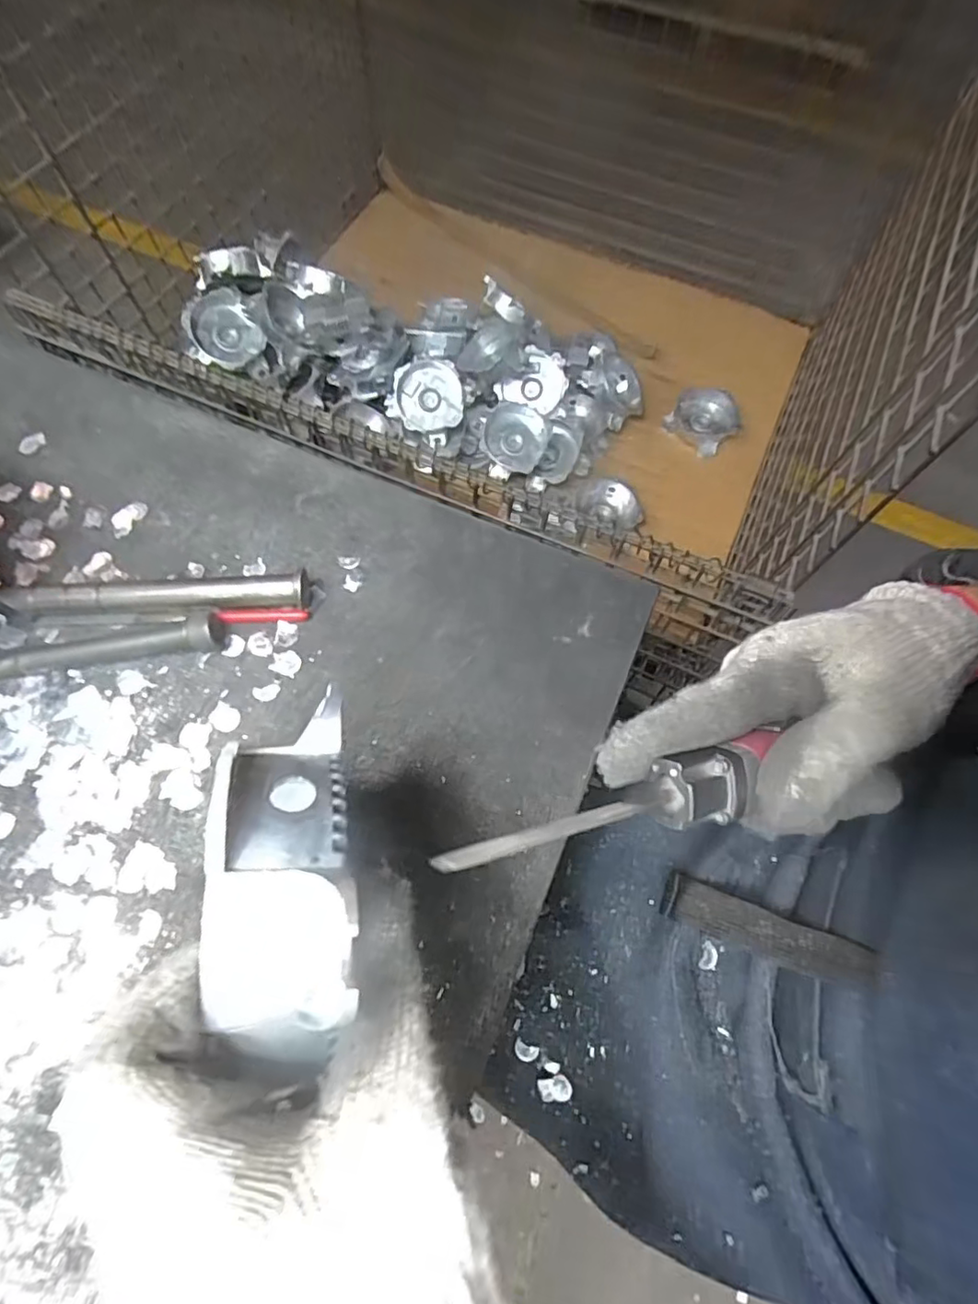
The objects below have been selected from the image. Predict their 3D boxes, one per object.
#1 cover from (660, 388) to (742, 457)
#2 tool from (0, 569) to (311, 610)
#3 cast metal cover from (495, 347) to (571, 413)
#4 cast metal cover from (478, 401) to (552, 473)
[{"bbox_3d":[0.446,-0.480,1.234,0.138,0.050,0.140,38,72,13],"label":"cover"},{"bbox_3d":[-0.209,-0.034,0.378,0.184,0.022,0.020,-3,69,-2],"label":"tool"},{"bbox_3d":[0.084,-0.533,1.166,0.134,0.102,0.070,12,69,4],"label":"cast metal cover"},{"bbox_3d":[0.048,-0.405,1.130,0.122,0.040,0.118,21,94,-4],"label":"cast metal cover"}]

